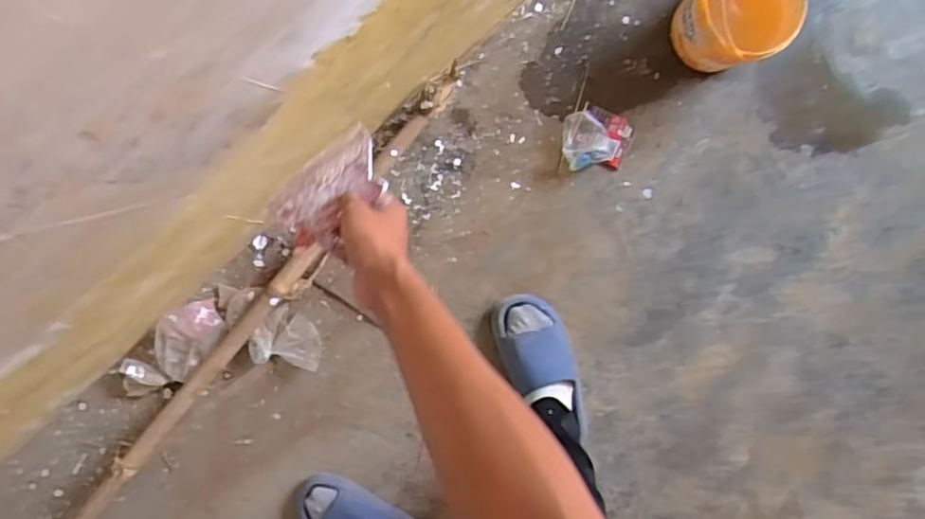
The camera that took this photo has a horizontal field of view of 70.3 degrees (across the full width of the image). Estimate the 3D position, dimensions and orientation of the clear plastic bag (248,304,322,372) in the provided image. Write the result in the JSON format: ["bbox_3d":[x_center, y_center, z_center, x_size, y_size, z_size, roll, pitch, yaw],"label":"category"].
[{"bbox_3d":[-0.310,0.139,1.172,0.119,0.027,0.104,11,93,-3],"label":"clear plastic bag"}]

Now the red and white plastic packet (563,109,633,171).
[{"bbox_3d":[0.233,-0.208,1.132,0.116,0.026,0.101,-3,94,-3],"label":"red and white plastic packet"}]

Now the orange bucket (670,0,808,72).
[{"bbox_3d":[0.434,-0.380,1.041,0.156,0.180,0.133,-21,95,-1],"label":"orange bucket"}]

